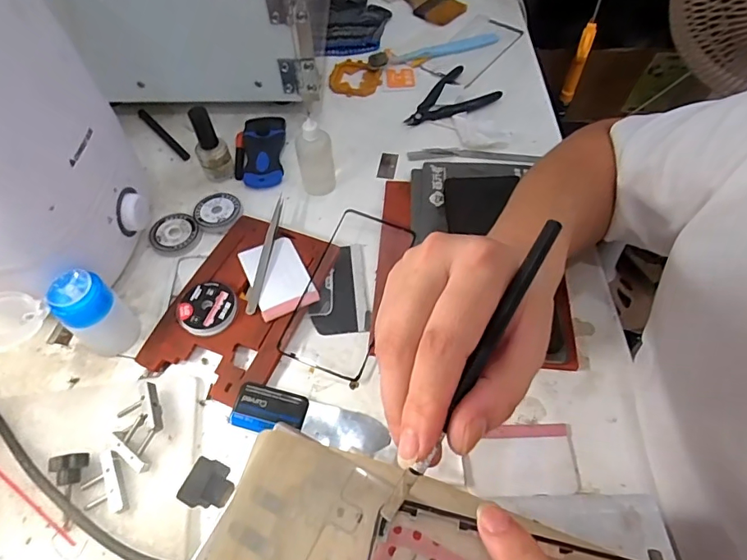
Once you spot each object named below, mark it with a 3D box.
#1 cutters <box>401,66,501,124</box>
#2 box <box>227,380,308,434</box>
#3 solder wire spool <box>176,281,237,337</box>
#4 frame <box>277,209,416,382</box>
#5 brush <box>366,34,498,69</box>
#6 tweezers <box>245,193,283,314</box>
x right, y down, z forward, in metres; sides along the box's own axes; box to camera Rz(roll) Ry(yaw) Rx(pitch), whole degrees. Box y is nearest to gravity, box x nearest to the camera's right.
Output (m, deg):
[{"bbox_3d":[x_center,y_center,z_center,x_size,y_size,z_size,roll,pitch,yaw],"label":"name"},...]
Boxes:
[{"bbox_3d":[0.099,-0.212,0.558,0.072,0.013,0.113,29,62,19],"label":"cutters"},{"bbox_3d":[-0.081,0.099,0.366,0.054,0.007,0.035,12,57,9],"label":"box"},{"bbox_3d":[-0.142,0.025,0.406,0.049,0.009,0.047,-1,56,1],"label":"solder wire spool"},{"bbox_3d":[-0.021,0.003,0.419,0.075,0.009,0.160,17,58,12],"label":"frame"},{"bbox_3d":[0.080,-0.303,0.618,0.181,0.014,0.025,-16,57,-9],"label":"brush"},{"bbox_3d":[-0.100,-0.027,0.441,0.009,0.006,0.132,4,56,4],"label":"tweezers"}]

